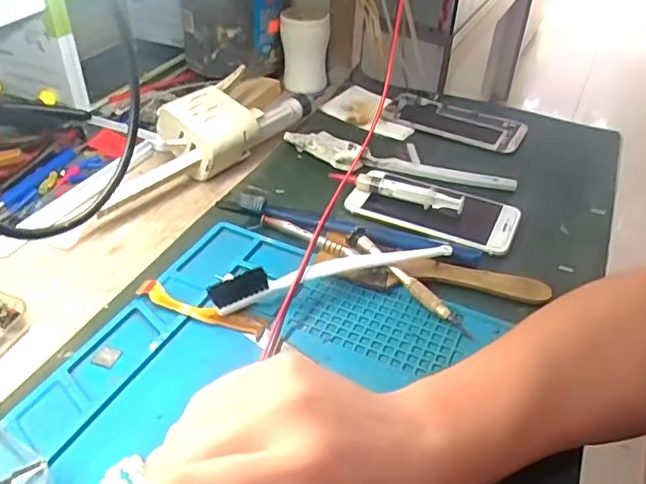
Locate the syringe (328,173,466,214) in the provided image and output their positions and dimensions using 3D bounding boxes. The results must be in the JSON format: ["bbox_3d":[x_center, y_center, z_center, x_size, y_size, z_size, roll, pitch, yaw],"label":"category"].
[{"bbox_3d":[0.060,-0.045,0.491,0.116,0.018,0.018,21,41,21],"label":"syringe"}]

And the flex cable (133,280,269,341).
[{"bbox_3d":[-0.080,0.043,0.380,0.089,0.008,0.018,16,40,15],"label":"flex cable"}]

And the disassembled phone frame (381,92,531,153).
[{"bbox_3d":[0.140,-0.131,0.621,0.148,0.011,0.072,20,41,19],"label":"disassembled phone frame"}]

